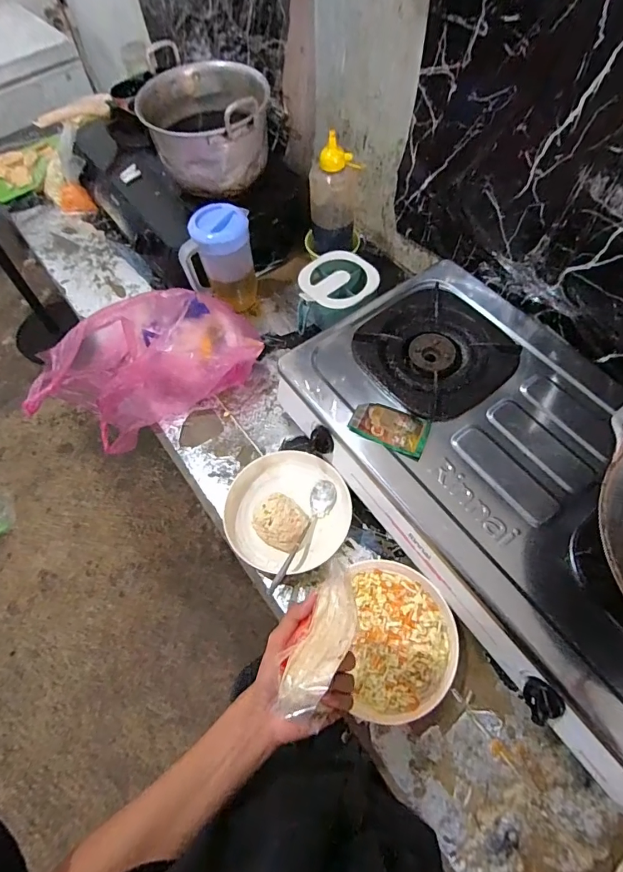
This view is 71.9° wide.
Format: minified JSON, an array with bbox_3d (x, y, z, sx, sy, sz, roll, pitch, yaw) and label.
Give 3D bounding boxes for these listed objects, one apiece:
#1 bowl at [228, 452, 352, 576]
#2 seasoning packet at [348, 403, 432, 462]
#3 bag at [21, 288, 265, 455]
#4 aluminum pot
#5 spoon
[{"bbox_3d":[-0.033,0.115,0.674,0.185,0.064,0.189,-1,62,2],"label":"bowl"},{"bbox_3d":[0.111,-0.013,0.611,0.107,0.008,0.064,22,65,14],"label":"seasoning packet"},{"bbox_3d":[-0.289,-0.117,0.772,0.397,0.203,0.165,-23,63,-9],"label":"bag"},{"bbox_3d":[-0.196,-0.585,0.818,0.220,0.151,0.218,-1,62,2],"label":"aluminum pot"},{"bbox_3d":[-0.010,0.150,0.653,0.041,0.022,0.196,20,52,13],"label":"spoon"}]

